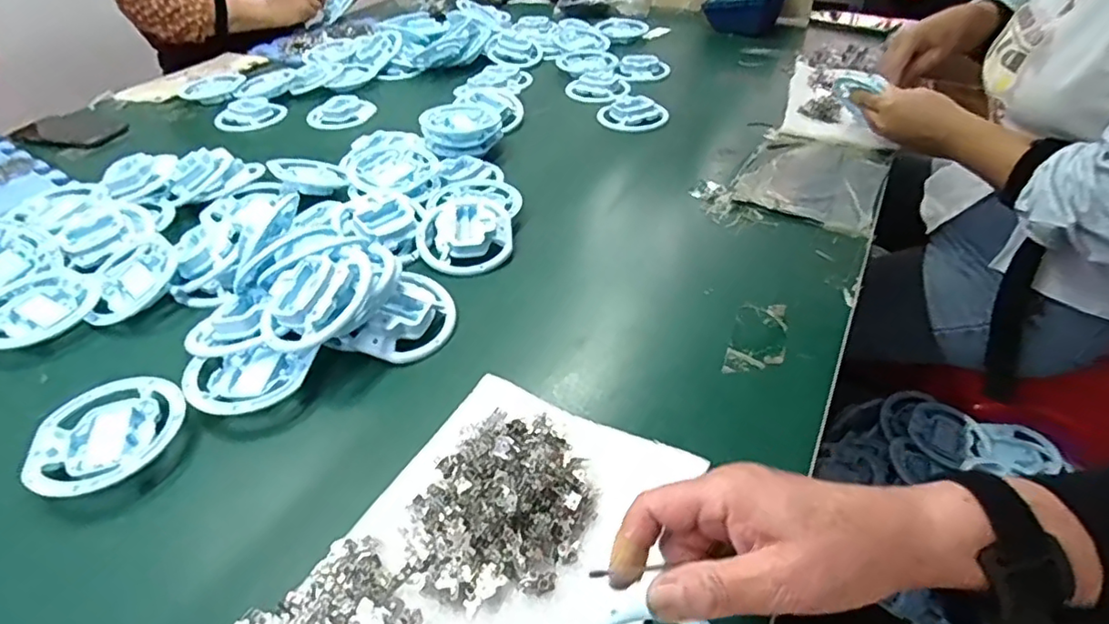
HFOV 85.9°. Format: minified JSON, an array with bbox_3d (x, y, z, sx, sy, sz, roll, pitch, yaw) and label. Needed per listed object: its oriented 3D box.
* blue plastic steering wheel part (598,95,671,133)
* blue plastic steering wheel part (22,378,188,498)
[{"bbox_3d":[0.116,-0.300,0.895,0.091,0.023,0.090,-1,41,1],"label":"blue plastic steering wheel part"},{"bbox_3d":[-0.332,0.095,0.450,0.101,0.029,0.097,-1,41,1],"label":"blue plastic steering wheel part"}]

